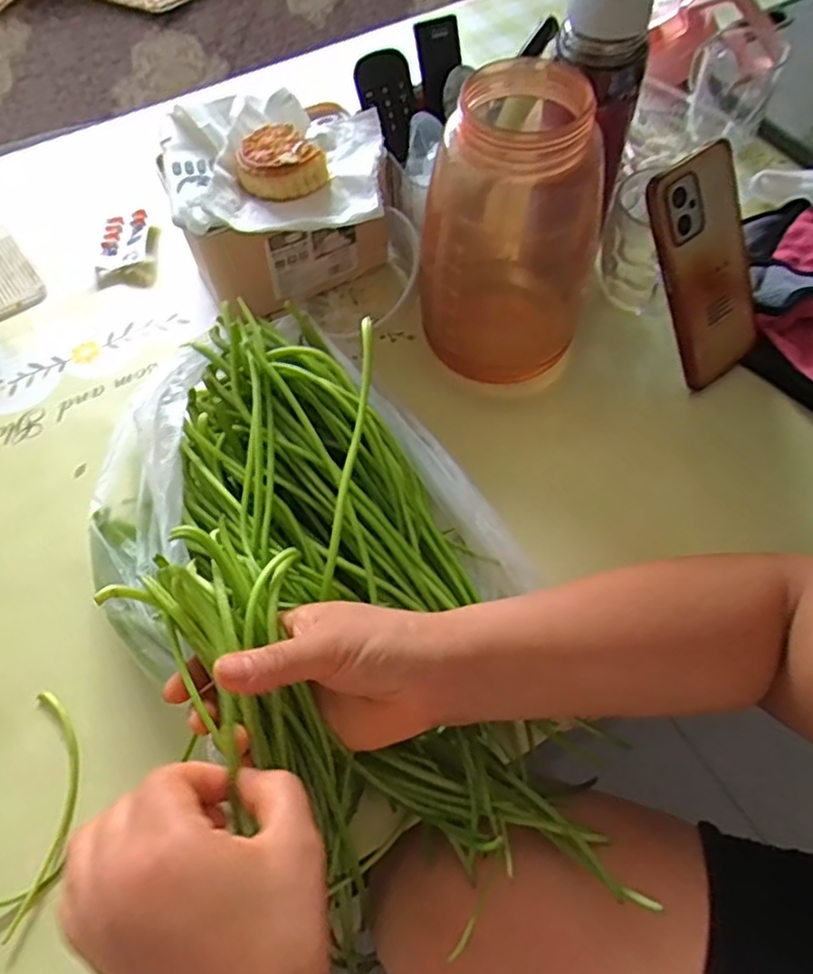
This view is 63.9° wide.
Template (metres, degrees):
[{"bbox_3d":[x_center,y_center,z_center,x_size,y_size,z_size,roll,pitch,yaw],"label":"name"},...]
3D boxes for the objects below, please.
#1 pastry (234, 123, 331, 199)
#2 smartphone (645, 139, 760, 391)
[{"bbox_3d":[-0.094,-0.245,0.483,0.061,0.022,0.067,-17,61,-7],"label":"pastry"},{"bbox_3d":[0.219,-0.157,0.468,0.075,0.163,0.015,-38,34,-12],"label":"smartphone"}]

